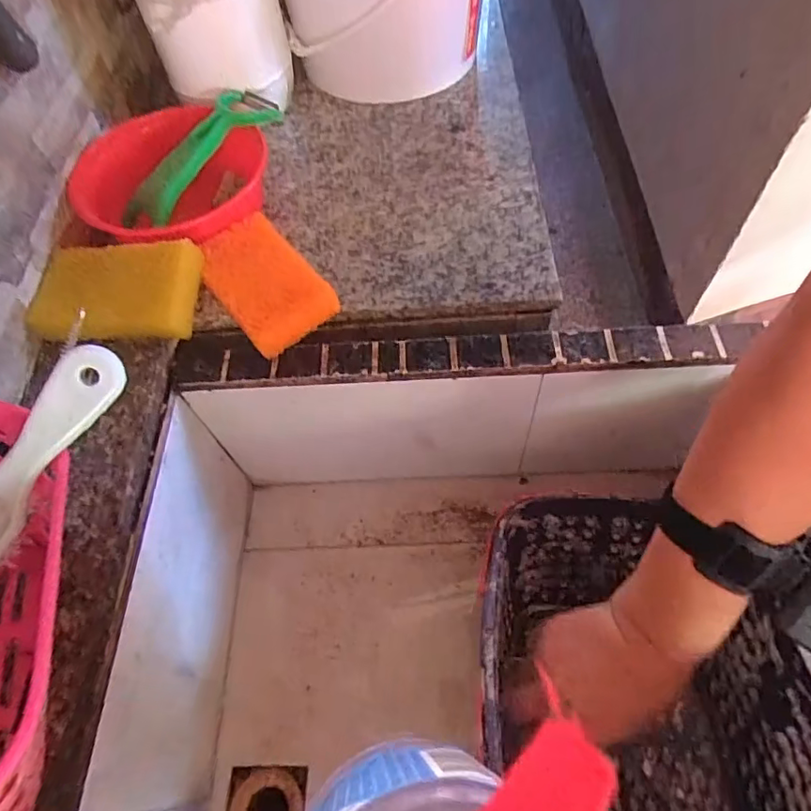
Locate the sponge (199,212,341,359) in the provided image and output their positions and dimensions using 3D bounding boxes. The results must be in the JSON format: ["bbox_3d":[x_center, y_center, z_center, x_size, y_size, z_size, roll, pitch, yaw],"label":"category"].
[{"bbox_3d":[-0.120,-0.101,0.462,0.074,0.035,0.124,-36,63,-15],"label":"sponge"}]

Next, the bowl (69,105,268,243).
[{"bbox_3d":[-0.204,-0.203,0.515,0.162,0.065,0.162,-2,60,3],"label":"bowl"}]

